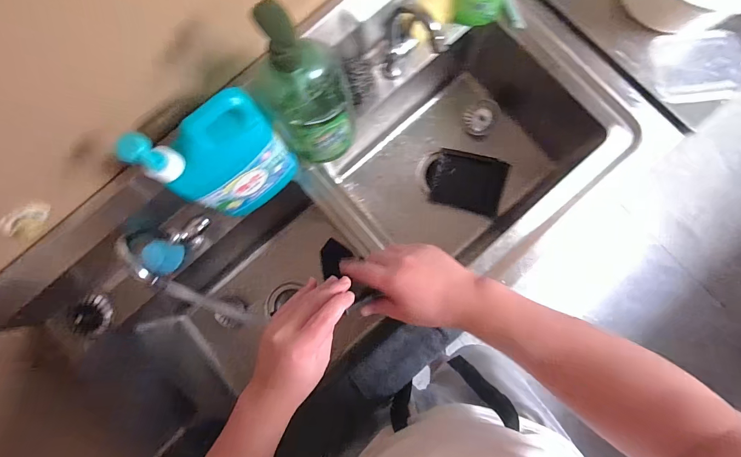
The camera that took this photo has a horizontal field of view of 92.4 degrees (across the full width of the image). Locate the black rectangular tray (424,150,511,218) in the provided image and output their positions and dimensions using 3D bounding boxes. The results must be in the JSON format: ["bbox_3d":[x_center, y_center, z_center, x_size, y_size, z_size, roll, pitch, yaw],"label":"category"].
[{"bbox_3d":[0.205,-0.102,0.768,0.163,0.025,0.122,14,85,4],"label":"black rectangular tray"}]

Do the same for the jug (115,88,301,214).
[{"bbox_3d":[-0.187,-0.087,0.471,0.149,0.219,0.071,-32,84,-1],"label":"jug"}]

